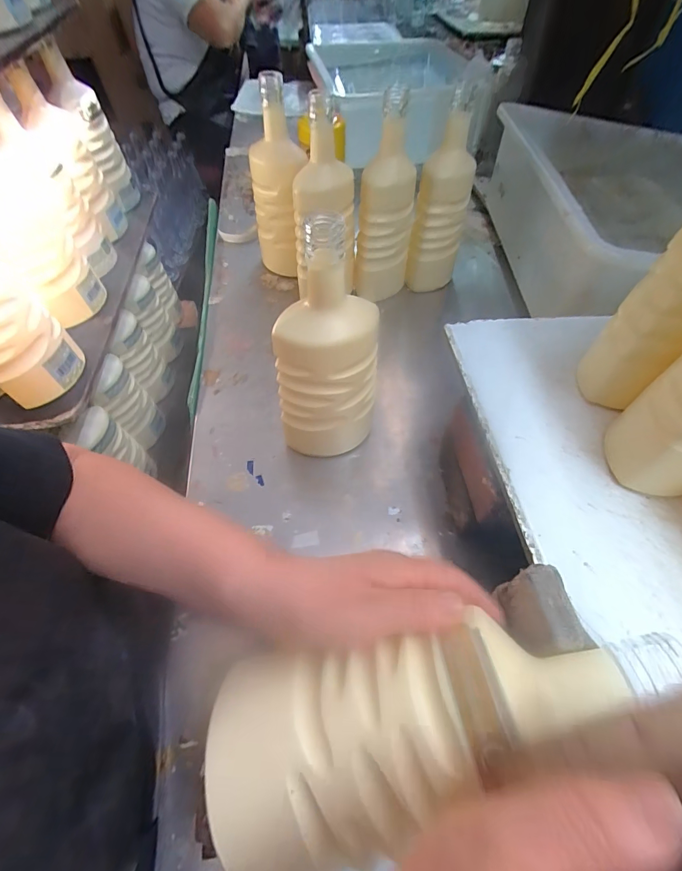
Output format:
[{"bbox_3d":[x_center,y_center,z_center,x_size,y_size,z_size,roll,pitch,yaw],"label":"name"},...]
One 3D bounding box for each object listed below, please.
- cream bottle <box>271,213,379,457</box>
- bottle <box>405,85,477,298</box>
[{"bbox_3d":[-0.013,-0.069,0.379,0.086,0.247,0.074,20,57,13],"label":"cream bottle"},{"bbox_3d":[0.147,-0.319,0.584,0.072,0.259,0.080,15,56,10],"label":"bottle"}]

